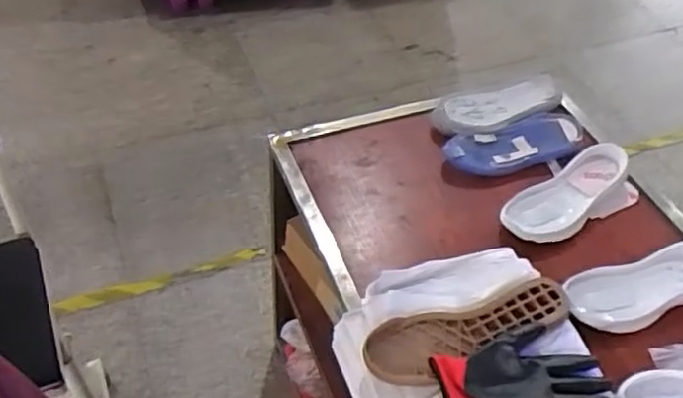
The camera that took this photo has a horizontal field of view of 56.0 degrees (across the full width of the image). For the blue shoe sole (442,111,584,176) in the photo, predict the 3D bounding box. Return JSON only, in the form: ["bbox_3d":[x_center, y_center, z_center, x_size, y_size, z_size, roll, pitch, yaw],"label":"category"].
[{"bbox_3d":[0.306,-0.095,1.124,0.249,0.027,0.099,-15,51,-17],"label":"blue shoe sole"}]

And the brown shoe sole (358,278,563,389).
[{"bbox_3d":[0.161,0.161,0.825,0.267,0.025,0.092,-18,52,-20],"label":"brown shoe sole"}]

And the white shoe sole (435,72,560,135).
[{"bbox_3d":[0.301,-0.178,1.189,0.275,0.030,0.106,-19,52,-20],"label":"white shoe sole"}]

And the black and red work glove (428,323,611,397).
[{"bbox_3d":[0.217,0.205,0.775,0.202,0.030,0.116,7,48,1],"label":"black and red work glove"}]

